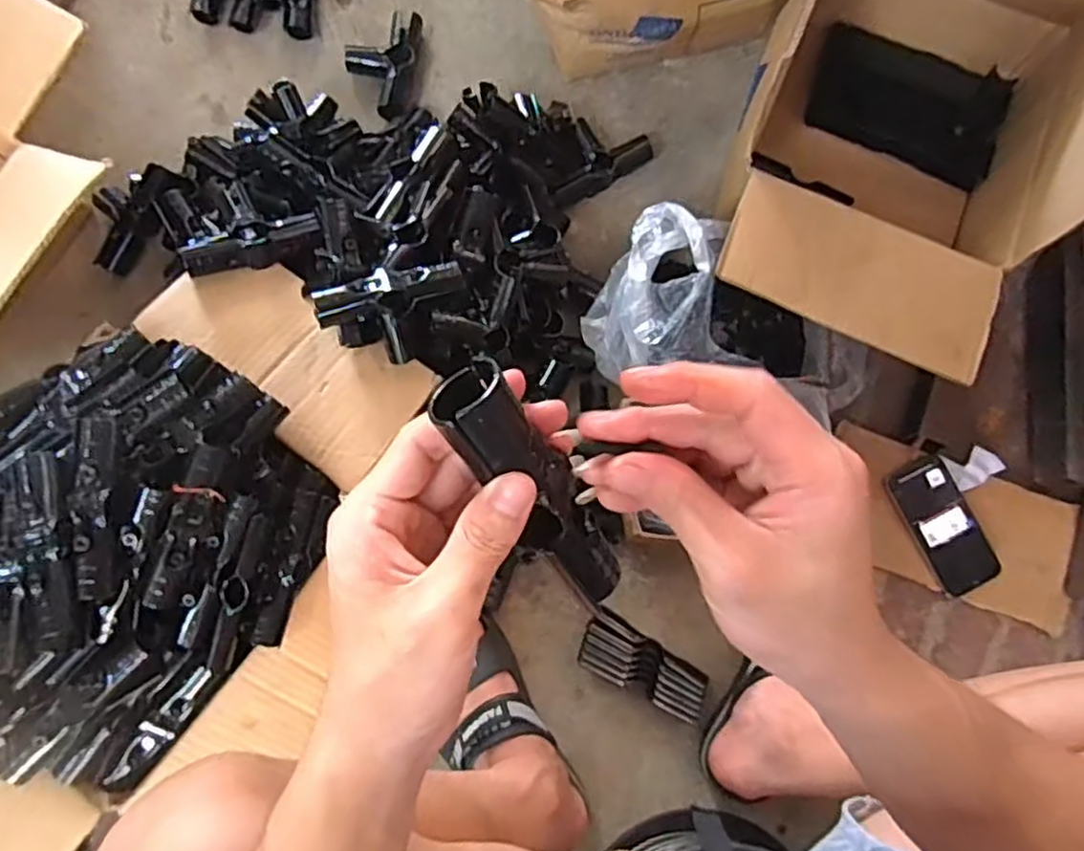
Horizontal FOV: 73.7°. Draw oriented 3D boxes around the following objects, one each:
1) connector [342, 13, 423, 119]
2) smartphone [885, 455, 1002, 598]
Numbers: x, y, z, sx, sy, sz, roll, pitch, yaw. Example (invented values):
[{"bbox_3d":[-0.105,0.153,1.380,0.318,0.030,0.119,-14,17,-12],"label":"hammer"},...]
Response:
[{"bbox_3d":[-0.194,-0.439,0.869,0.084,0.042,0.140,4,77,-2],"label":"connector"},{"bbox_3d":[0.433,0.108,0.781,0.072,0.011,0.144,-26,80,-8],"label":"smartphone"}]

